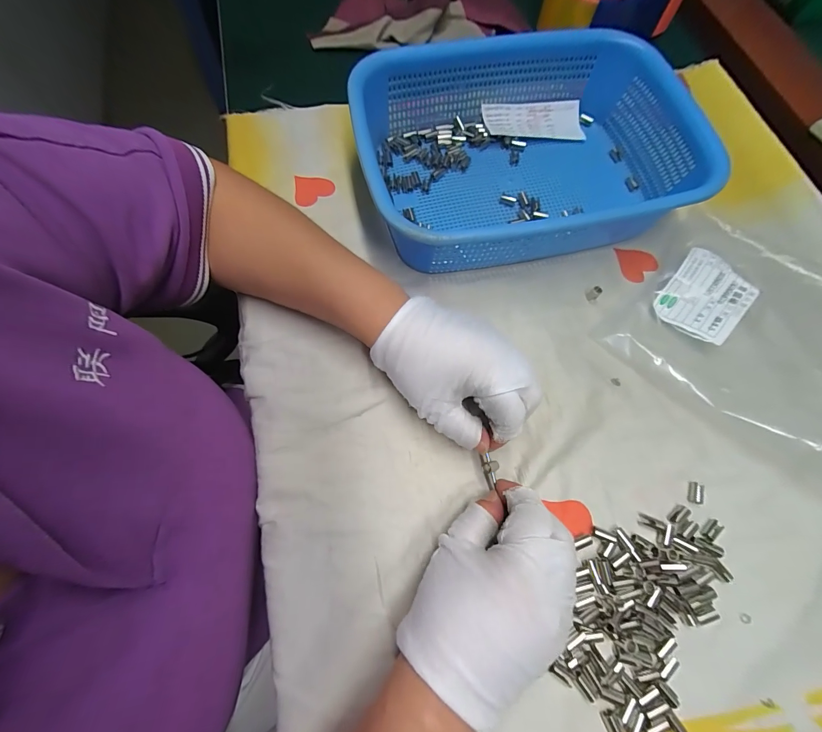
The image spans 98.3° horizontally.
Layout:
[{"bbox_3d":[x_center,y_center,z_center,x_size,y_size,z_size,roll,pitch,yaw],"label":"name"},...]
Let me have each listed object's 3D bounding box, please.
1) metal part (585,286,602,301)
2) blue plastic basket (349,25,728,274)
[{"bbox_3d":[0.161,-0.064,0.312,0.009,0.013,0.009,0,70,-1],"label":"metal part"},{"bbox_3d":[0.101,-0.188,0.323,0.283,0.075,0.203,-12,71,-5],"label":"blue plastic basket"}]

